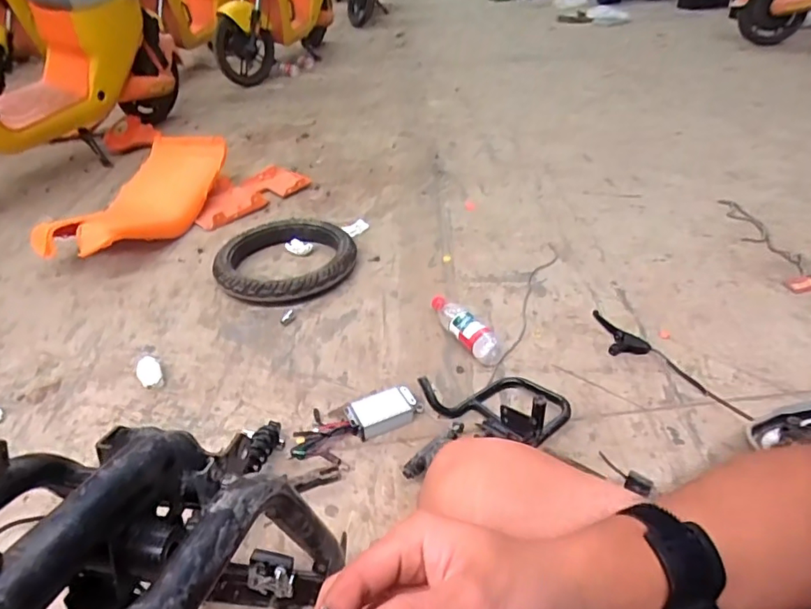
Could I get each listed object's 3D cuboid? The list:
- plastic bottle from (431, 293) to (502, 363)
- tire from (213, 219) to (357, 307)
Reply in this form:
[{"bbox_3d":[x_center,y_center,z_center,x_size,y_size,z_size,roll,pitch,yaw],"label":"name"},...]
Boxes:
[{"bbox_3d":[0.127,0.046,1.181,0.058,0.065,0.216,-19,40,-22],"label":"plastic bottle"},{"bbox_3d":[-0.312,-0.119,1.416,0.359,0.066,0.309,-2,36,-1],"label":"tire"}]

